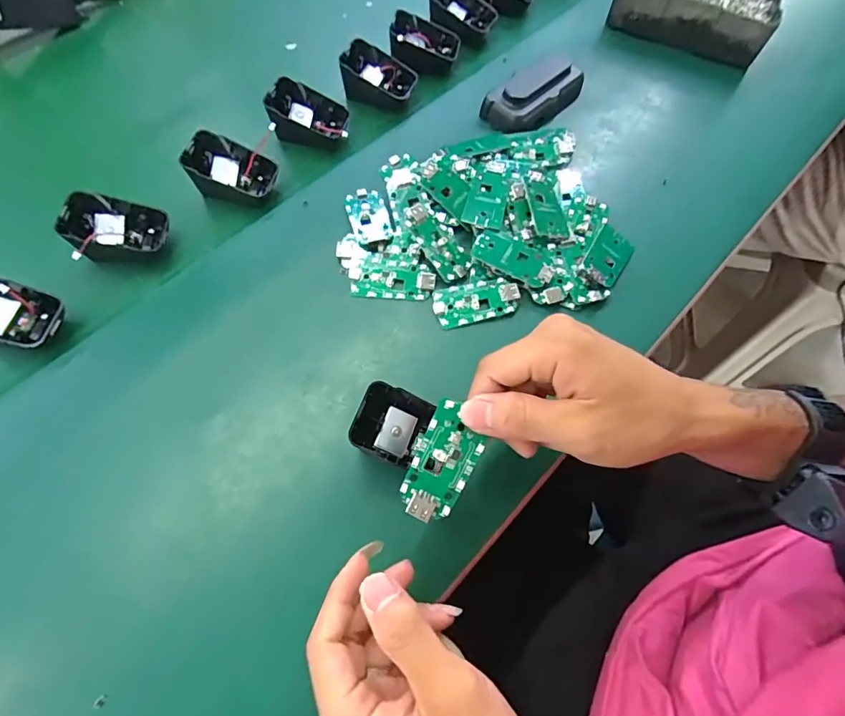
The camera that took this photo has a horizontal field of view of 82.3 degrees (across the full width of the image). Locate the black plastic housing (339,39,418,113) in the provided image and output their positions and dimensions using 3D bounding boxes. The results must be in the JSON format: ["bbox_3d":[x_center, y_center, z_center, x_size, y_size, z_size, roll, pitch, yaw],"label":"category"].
[{"bbox_3d":[-0.043,-0.266,0.456,0.065,0.035,0.049,23,65,11],"label":"black plastic housing"}]

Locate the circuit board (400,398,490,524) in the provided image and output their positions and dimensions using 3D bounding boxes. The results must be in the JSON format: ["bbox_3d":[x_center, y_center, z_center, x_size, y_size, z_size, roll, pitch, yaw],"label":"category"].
[{"bbox_3d":[0.010,0.055,0.255,0.032,0.004,0.061,27,91,6],"label":"circuit board"}]

